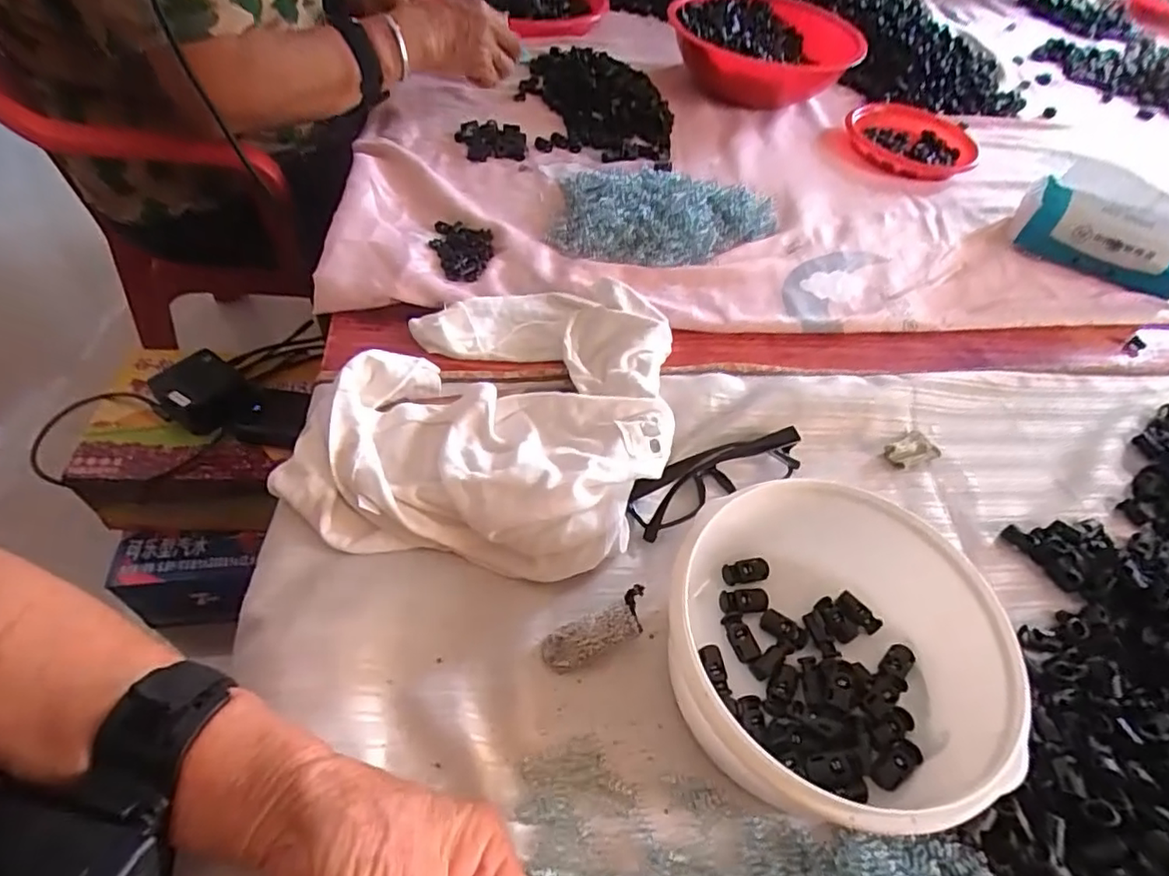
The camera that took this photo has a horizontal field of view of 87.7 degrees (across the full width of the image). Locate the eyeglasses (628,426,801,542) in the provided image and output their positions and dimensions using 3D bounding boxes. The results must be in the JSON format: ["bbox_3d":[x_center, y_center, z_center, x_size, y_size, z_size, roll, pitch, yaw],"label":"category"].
[{"bbox_3d":[0.091,0.024,0.403,0.129,0.031,0.027,-21,56,-22],"label":"eyeglasses"}]

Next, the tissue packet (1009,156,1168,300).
[{"bbox_3d":[0.533,-0.210,0.616,0.159,0.081,0.061,26,53,15],"label":"tissue packet"}]

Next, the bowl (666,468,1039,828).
[{"bbox_3d":[0.115,0.110,0.310,0.145,0.076,0.156,3,50,-4],"label":"bowl"}]

